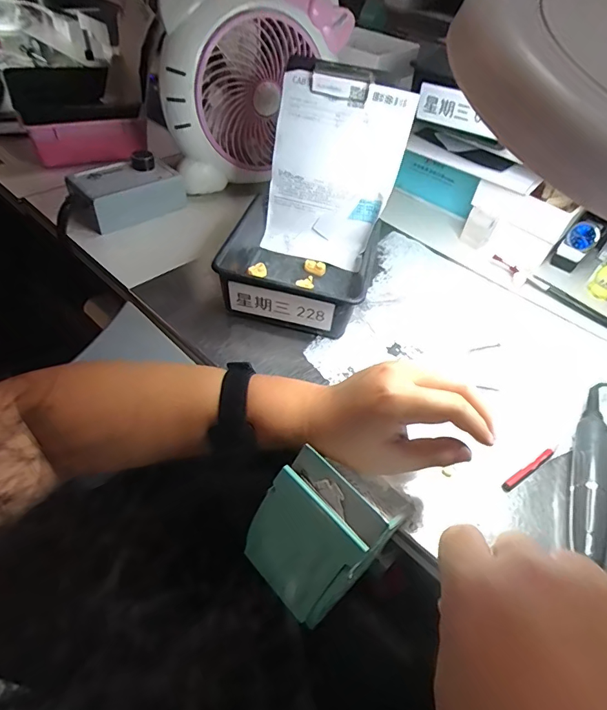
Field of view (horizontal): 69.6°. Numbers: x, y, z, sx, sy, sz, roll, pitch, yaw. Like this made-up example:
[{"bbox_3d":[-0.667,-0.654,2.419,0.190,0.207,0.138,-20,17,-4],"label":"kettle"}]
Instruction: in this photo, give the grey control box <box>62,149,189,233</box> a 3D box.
[{"bbox_3d":[-0.232,-0.212,0.578,0.061,0.061,0.135,32,51,20],"label":"grey control box"}]

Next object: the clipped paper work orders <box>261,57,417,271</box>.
[{"bbox_3d":[0.032,-0.217,0.524,0.142,0.211,0.015,15,32,4],"label":"clipped paper work orders"}]

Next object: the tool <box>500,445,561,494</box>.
[{"bbox_3d":[0.205,0.100,0.390,0.079,0.011,0.008,-24,54,-24],"label":"tool"}]

